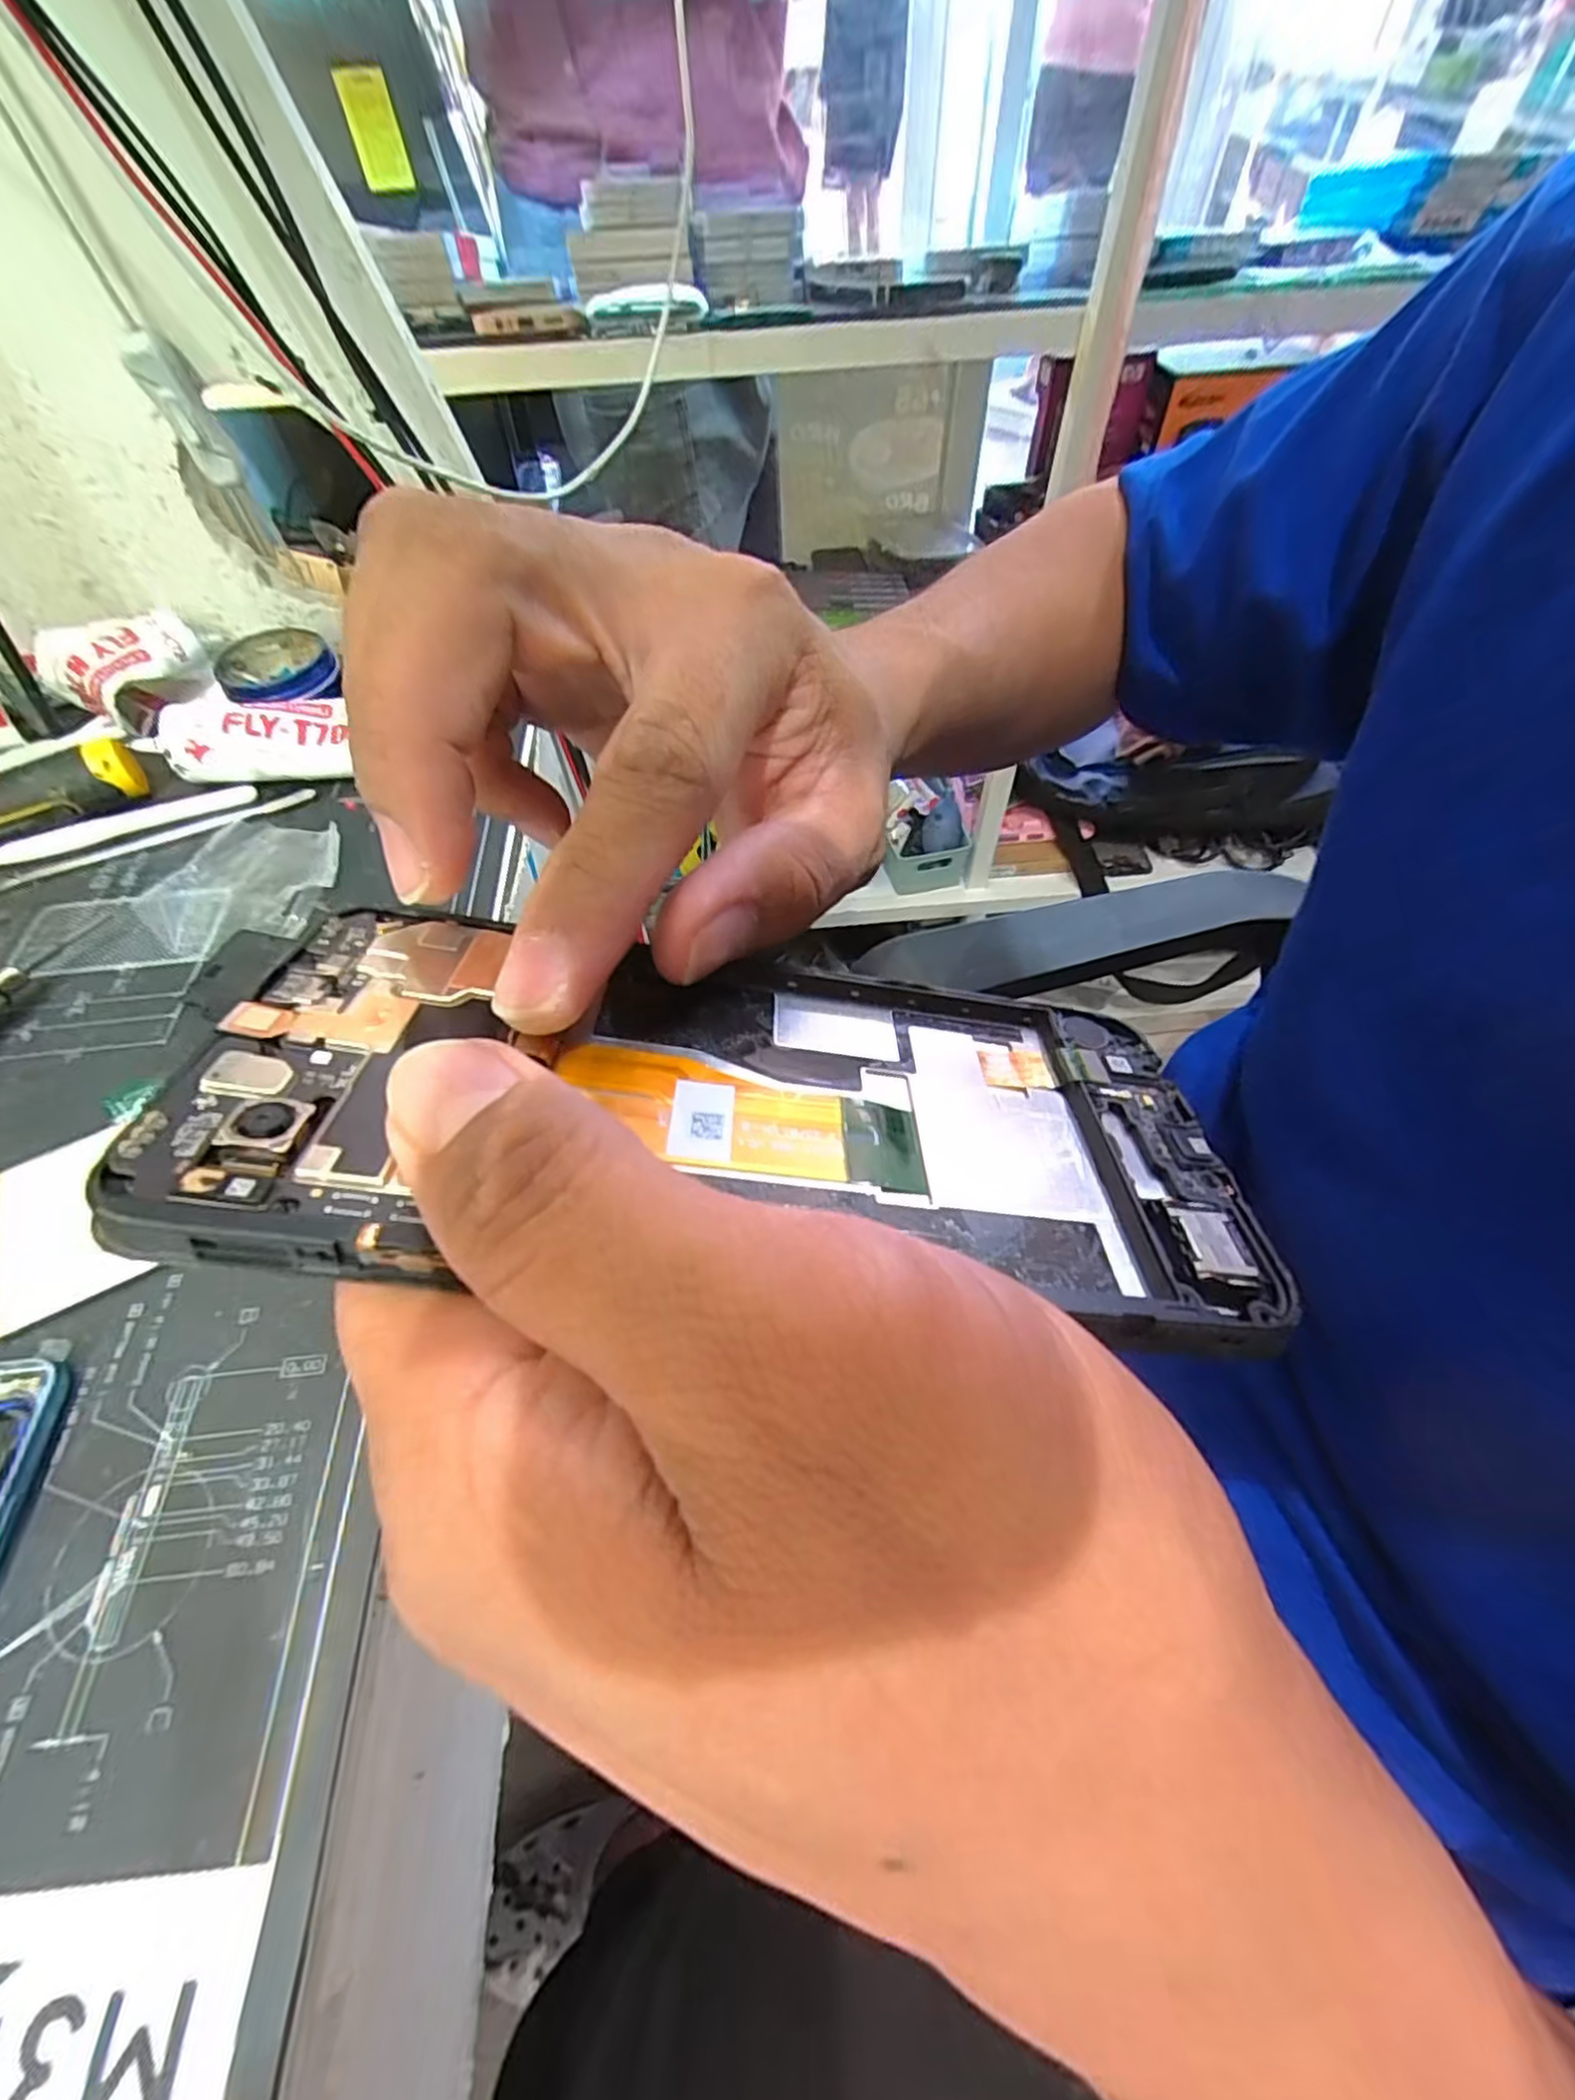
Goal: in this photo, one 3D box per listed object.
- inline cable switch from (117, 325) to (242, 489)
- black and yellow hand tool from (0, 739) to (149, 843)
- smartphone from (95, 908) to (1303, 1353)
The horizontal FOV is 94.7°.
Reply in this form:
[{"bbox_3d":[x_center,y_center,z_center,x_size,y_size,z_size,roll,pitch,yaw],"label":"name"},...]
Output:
[{"bbox_3d":[-0.289,-0.305,0.348,0.024,0.056,0.020,-28,61,-17],"label":"inline cable switch"},{"bbox_3d":[-0.381,-0.122,0.359,0.107,0.029,0.020,-28,59,-16],"label":"black and yellow hand tool"},{"bbox_3d":[-0.007,0.004,0.124,0.160,0.011,0.090,9,36,-8],"label":"smartphone"}]

